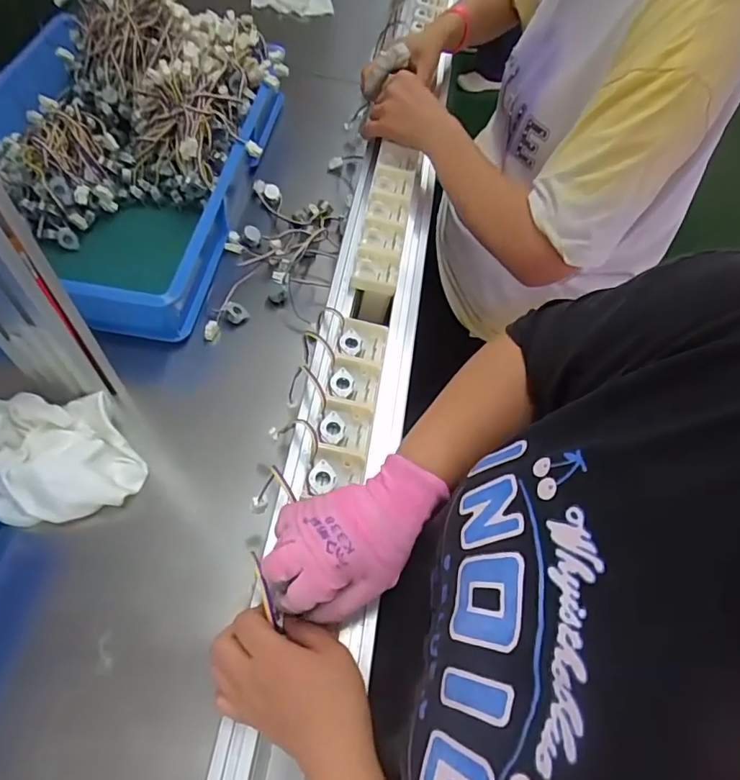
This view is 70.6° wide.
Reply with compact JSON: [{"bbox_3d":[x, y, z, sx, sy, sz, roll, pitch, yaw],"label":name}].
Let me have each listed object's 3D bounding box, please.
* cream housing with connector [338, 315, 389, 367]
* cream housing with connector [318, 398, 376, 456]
[{"bbox_3d":[-0.008,-0.049,0.542,0.047,0.023,0.048,10,58,2],"label":"cream housing with connector"},{"bbox_3d":[-0.023,0.038,0.494,0.048,0.024,0.051,8,58,1],"label":"cream housing with connector"}]

